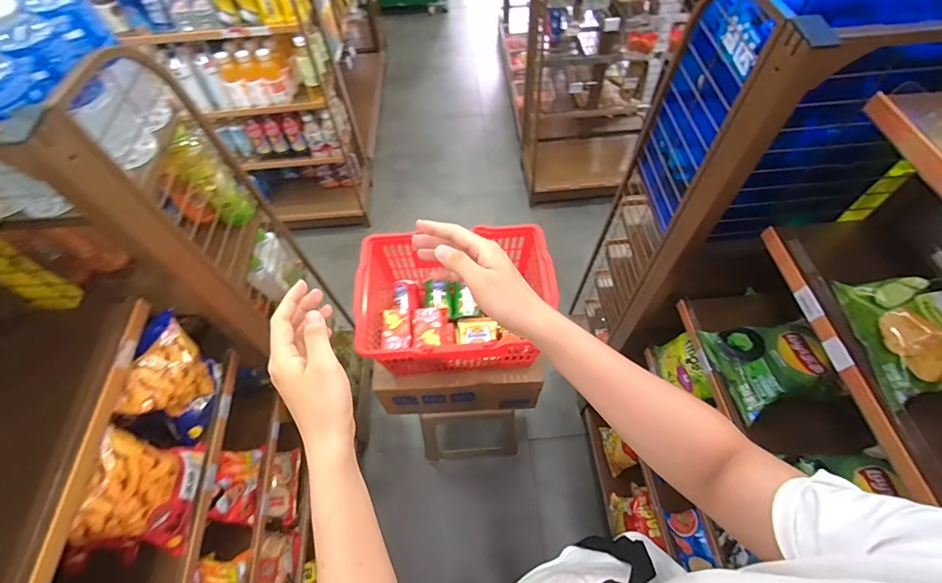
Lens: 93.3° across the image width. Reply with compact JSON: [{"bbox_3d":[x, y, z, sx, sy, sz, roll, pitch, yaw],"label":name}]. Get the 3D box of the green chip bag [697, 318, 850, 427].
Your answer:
[{"bbox_3d":[0.504,0.115,0.741,0.170,0.054,0.158,-13,60,-6],"label":"green chip bag"}]

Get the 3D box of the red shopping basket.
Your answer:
[{"bbox_3d":[-0.029,0.030,0.994,0.438,0.186,0.300,-5,59,-2],"label":"red shopping basket"}]

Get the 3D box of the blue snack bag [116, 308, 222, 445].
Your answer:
[{"bbox_3d":[-0.480,0.150,0.739,0.069,0.169,0.175,6,60,5],"label":"blue snack bag"}]

